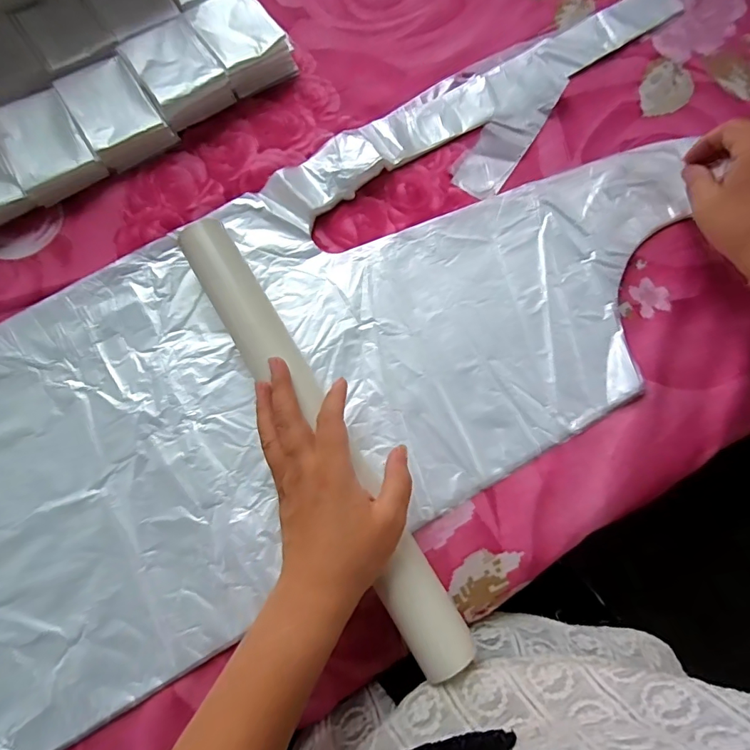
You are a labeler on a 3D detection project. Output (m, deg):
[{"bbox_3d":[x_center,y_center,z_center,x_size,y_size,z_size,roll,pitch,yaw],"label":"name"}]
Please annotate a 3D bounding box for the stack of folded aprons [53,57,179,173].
[{"bbox_3d":[-0.226,-0.228,0.397,0.061,0.021,0.085,-38,80,-8],"label":"stack of folded aprons"}]

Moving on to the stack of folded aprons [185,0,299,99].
[{"bbox_3d":[-0.122,-0.309,0.423,0.064,0.034,0.085,-33,80,-7],"label":"stack of folded aprons"}]

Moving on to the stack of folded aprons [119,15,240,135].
[{"bbox_3d":[-0.177,-0.268,0.408,0.066,0.035,0.083,-35,80,-7],"label":"stack of folded aprons"}]

